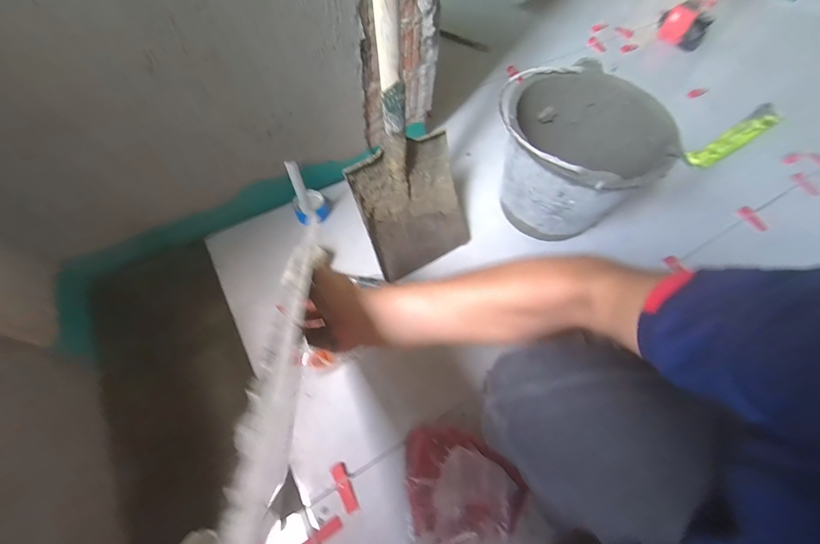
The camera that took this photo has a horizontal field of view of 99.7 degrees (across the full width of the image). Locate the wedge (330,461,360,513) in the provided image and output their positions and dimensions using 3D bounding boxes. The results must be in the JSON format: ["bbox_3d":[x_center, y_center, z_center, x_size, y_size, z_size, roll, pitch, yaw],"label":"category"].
[{"bbox_3d":[-0.108,0.356,0.574,0.022,0.018,0.074,-22,78,-13],"label":"wedge"}]

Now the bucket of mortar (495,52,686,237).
[{"bbox_3d":[0.326,-0.234,0.754,0.306,0.255,0.306,1,62,-2],"label":"bucket of mortar"}]

